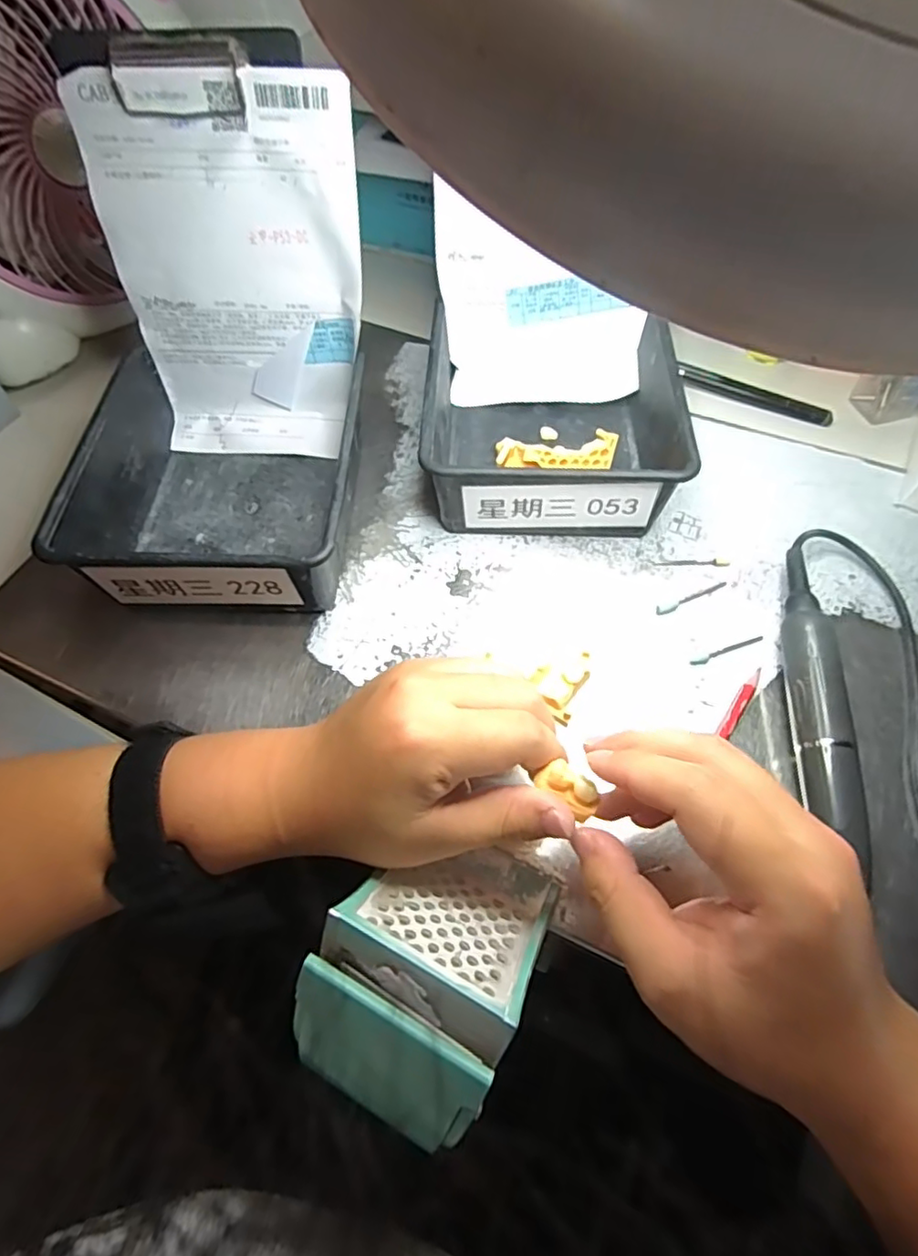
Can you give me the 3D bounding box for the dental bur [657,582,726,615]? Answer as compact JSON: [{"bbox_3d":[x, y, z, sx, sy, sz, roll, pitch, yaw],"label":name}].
[{"bbox_3d":[0.142,-0.019,0.365,0.049,0.005,0.006,-21,61,-9],"label":"dental bur"}]

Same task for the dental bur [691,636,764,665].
[{"bbox_3d":[0.155,0.012,0.345,0.046,0.004,0.006,-18,61,-7],"label":"dental bur"}]

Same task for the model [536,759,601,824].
[{"bbox_3d":[0.044,0.064,0.239,0.025,0.011,0.014,31,66,19],"label":"model"}]

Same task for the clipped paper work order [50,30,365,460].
[{"bbox_3d":[-0.132,-0.207,0.367,0.140,0.203,0.030,-4,48,-1],"label":"clipped paper work order"}]

